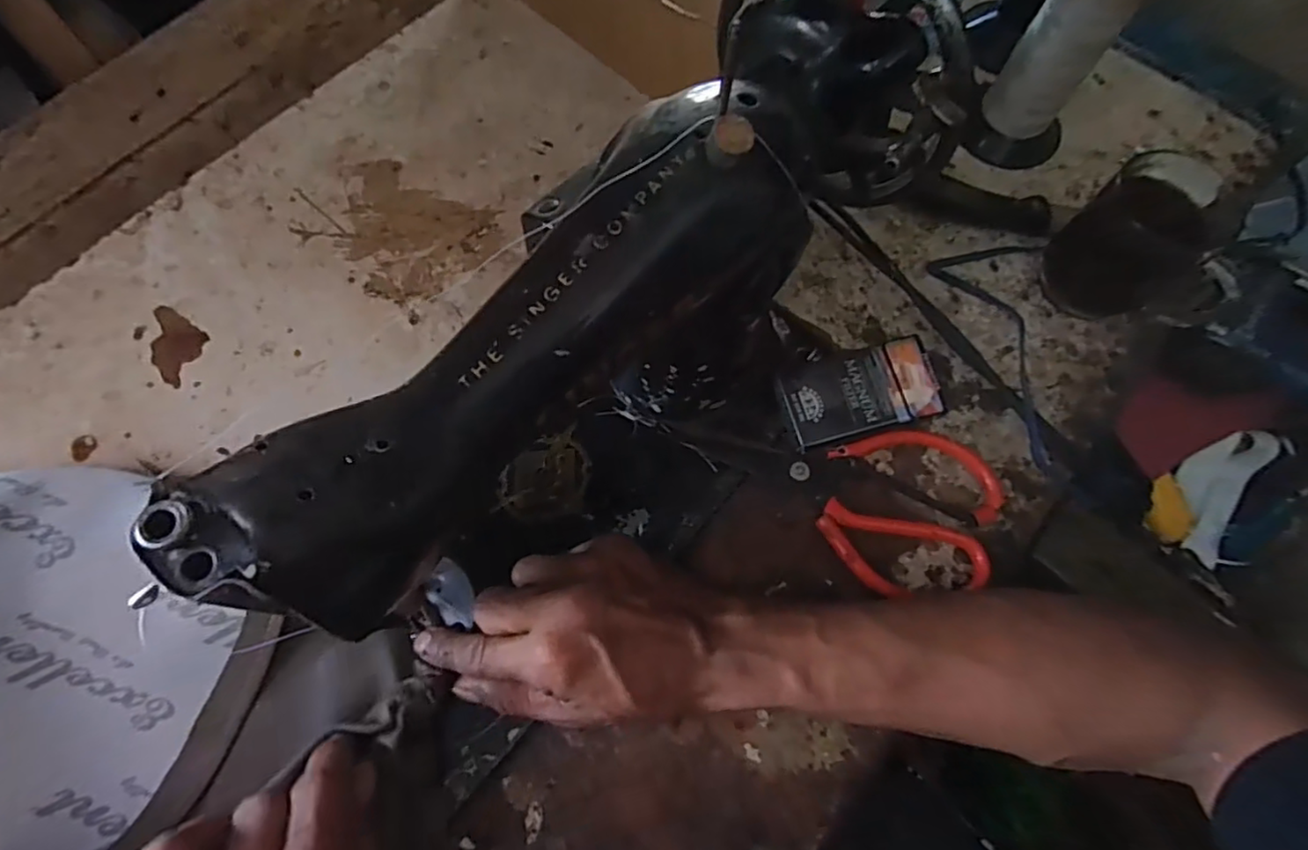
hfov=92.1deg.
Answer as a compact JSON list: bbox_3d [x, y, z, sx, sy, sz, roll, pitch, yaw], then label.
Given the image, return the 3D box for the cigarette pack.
[{"bbox_3d":[0.127,-0.020,0.394,0.094,0.023,0.053,-12,72,-7],"label":"cigarette pack"}]

